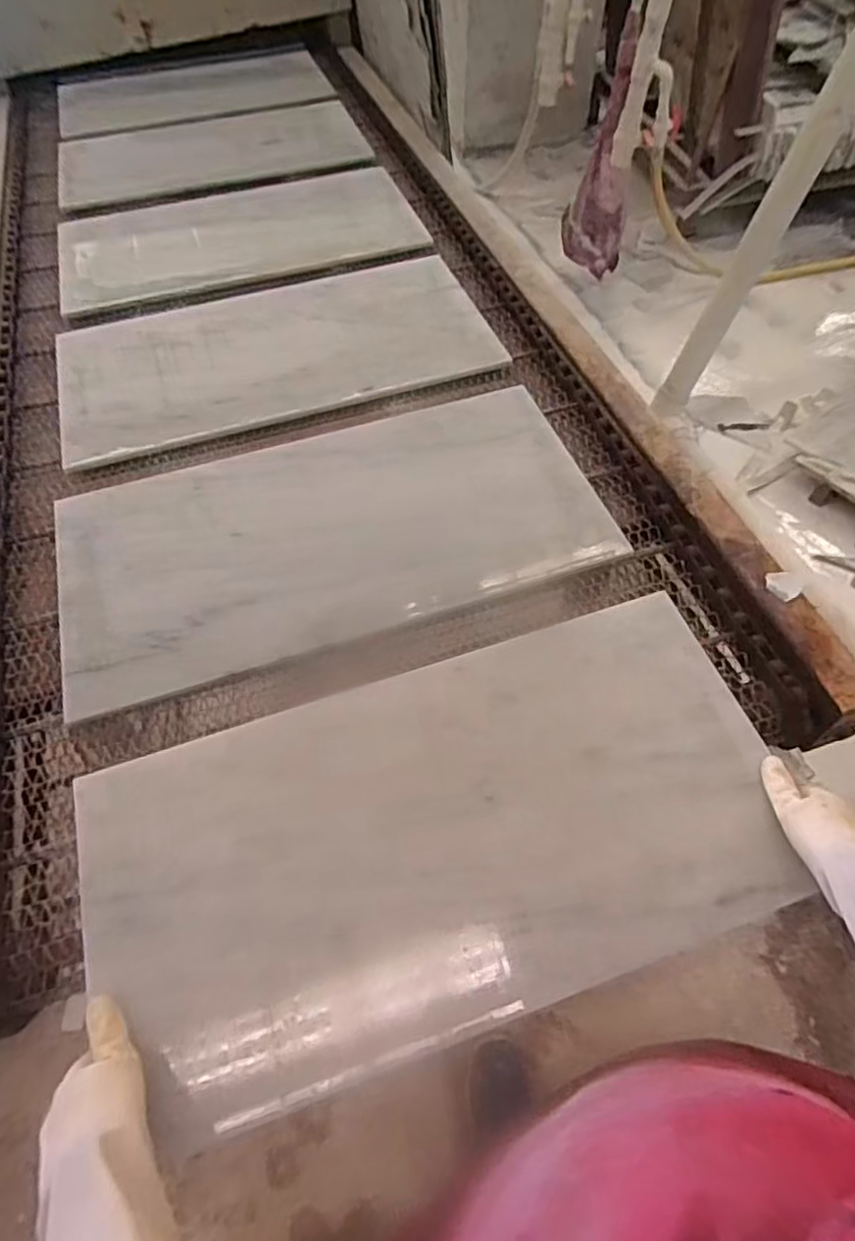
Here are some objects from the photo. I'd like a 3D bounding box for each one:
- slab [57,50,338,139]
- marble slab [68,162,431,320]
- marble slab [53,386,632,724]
[{"bbox_3d":[-0.510,-1.170,1.436,0.568,0.015,0.305,-15,58,-10],"label":"slab"},{"bbox_3d":[-0.315,-0.652,1.093,0.581,0.013,0.281,-20,59,-12],"label":"marble slab"},{"bbox_3d":[-0.105,-0.110,0.746,0.602,0.014,0.297,-17,58,-11],"label":"marble slab"}]

